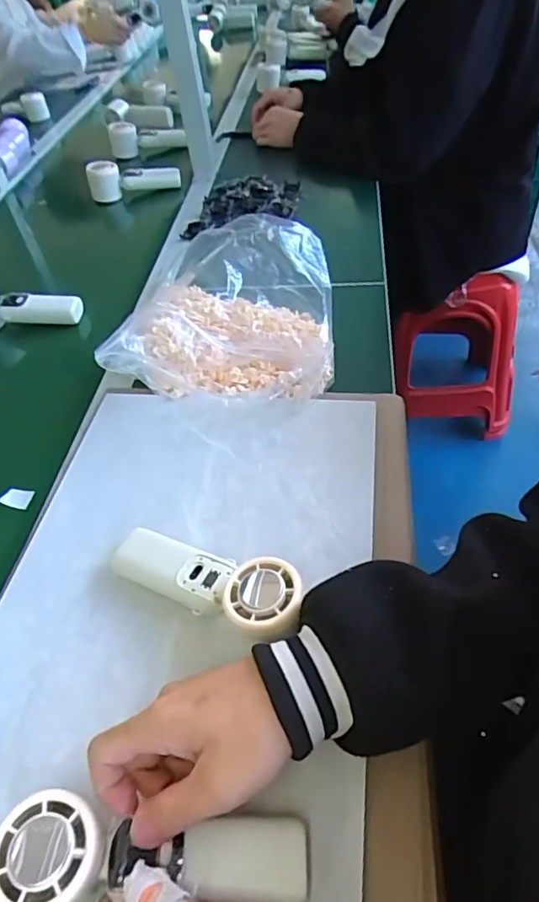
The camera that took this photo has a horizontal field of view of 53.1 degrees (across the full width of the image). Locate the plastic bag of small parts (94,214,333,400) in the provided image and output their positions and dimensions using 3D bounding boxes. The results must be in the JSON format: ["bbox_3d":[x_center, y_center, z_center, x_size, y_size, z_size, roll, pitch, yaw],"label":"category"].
[{"bbox_3d":[-0.046,-0.183,0.645,0.241,0.086,0.300,-1,48,4],"label":"plastic bag of small parts"}]

